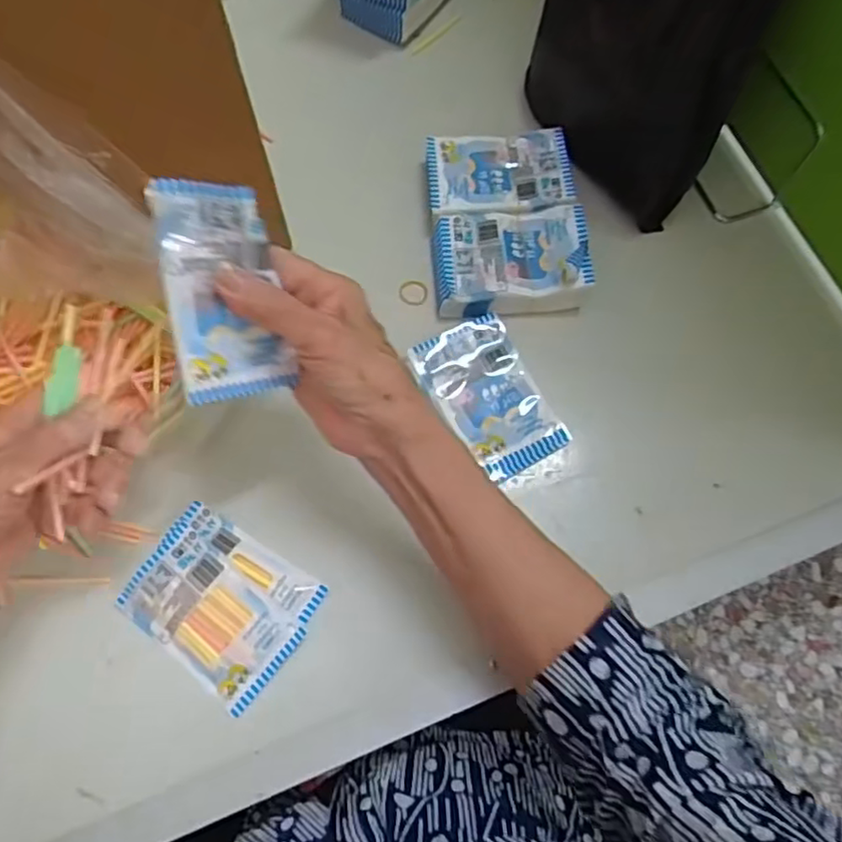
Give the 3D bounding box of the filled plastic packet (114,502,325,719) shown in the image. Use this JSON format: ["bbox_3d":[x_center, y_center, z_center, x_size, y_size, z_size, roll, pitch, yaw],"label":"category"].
[{"bbox_3d":[-0.122,0.111,0.403,0.102,0.017,0.085,33,73,9],"label":"filled plastic packet"}]

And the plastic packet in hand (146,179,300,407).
[{"bbox_3d":[-0.095,-0.061,0.323,0.057,0.016,0.105,-13,115,-25],"label":"plastic packet in hand"}]

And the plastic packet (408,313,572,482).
[{"bbox_3d":[0.047,-0.018,0.452,0.067,0.010,0.109,-27,74,-11],"label":"plastic packet"}]

